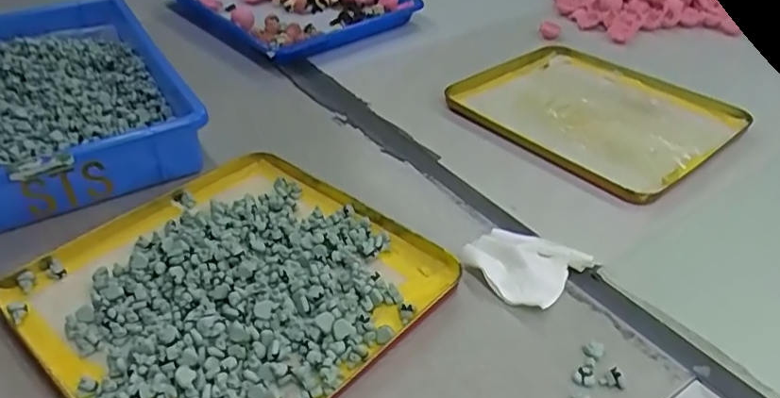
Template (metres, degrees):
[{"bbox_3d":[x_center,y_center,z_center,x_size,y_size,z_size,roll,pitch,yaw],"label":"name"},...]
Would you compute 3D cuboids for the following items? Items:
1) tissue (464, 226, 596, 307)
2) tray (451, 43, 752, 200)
[{"bbox_3d":[0.096,0.045,0.439,0.075,0.014,0.072,28,47,33],"label":"tissue"},{"bbox_3d":[0.200,-0.090,0.605,0.206,0.015,0.241,-29,45,-30],"label":"tray"}]

